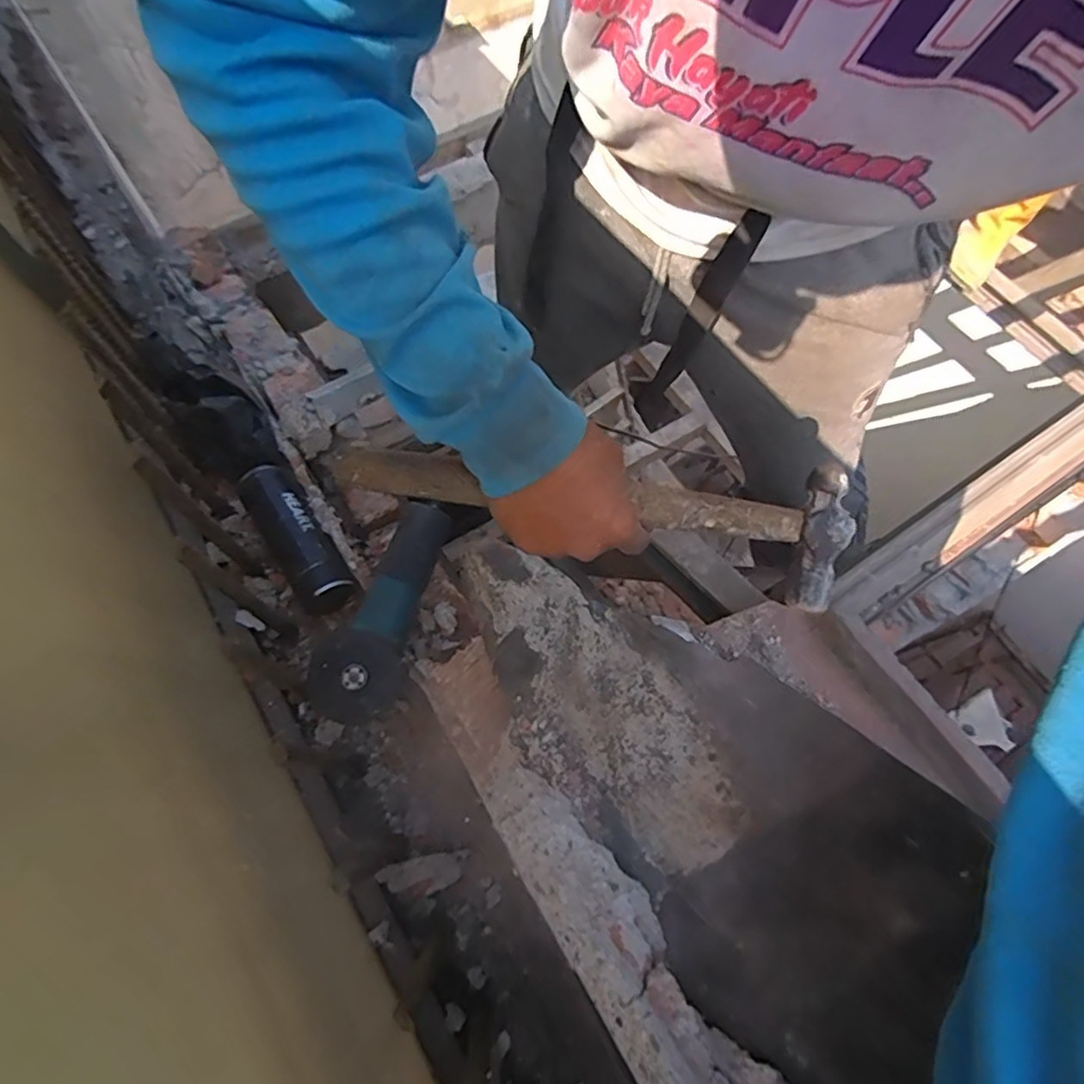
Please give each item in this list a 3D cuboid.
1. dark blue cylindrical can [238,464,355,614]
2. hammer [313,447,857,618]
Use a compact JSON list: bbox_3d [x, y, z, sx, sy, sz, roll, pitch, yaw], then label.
[{"bbox_3d":[-0.334,-0.001,0.845,0.077,0.074,0.234,-35,73,-14],"label":"dark blue cylindrical can"},{"bbox_3d":[0.033,-0.023,0.408,0.330,0.033,0.087,8,95,-4],"label":"hammer"}]

